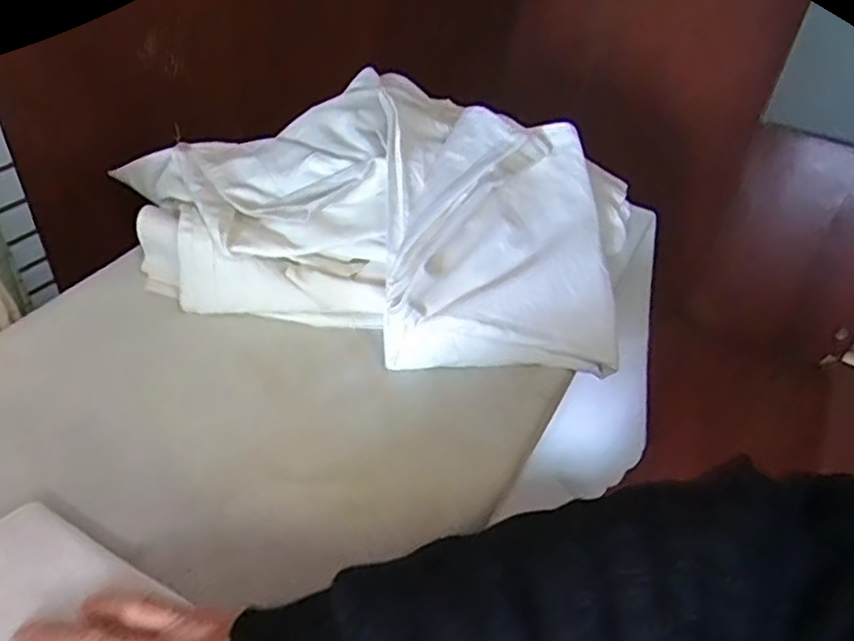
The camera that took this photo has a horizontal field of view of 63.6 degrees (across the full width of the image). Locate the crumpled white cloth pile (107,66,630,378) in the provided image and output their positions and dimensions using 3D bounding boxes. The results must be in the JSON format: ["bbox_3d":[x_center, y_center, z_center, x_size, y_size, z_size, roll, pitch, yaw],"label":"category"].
[{"bbox_3d":[-0.048,-0.117,0.629,0.484,0.107,0.302,16,41,11],"label":"crumpled white cloth pile"}]

